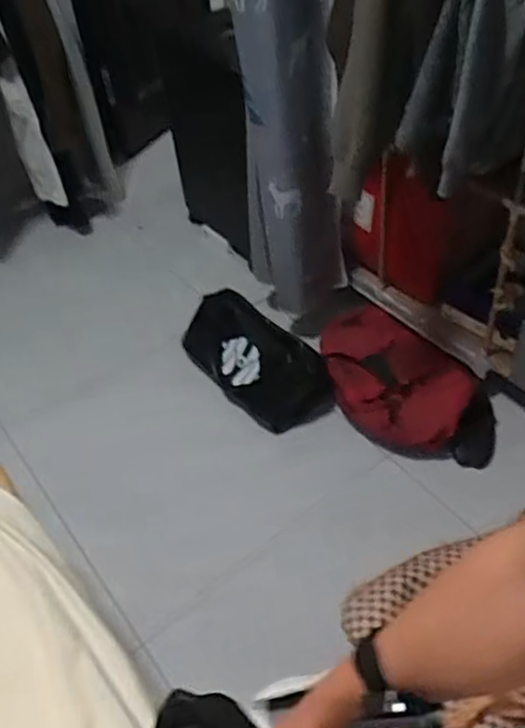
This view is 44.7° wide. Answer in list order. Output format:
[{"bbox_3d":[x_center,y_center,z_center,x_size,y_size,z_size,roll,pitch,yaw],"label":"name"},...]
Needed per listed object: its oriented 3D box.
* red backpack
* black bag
[{"bbox_3d":[0.408,0.041,1.896,0.424,0.149,0.575,-10,47,-5],"label":"red backpack"},{"bbox_3d":[-0.042,-0.017,1.939,0.244,0.196,0.530,-31,52,-23],"label":"black bag"}]

